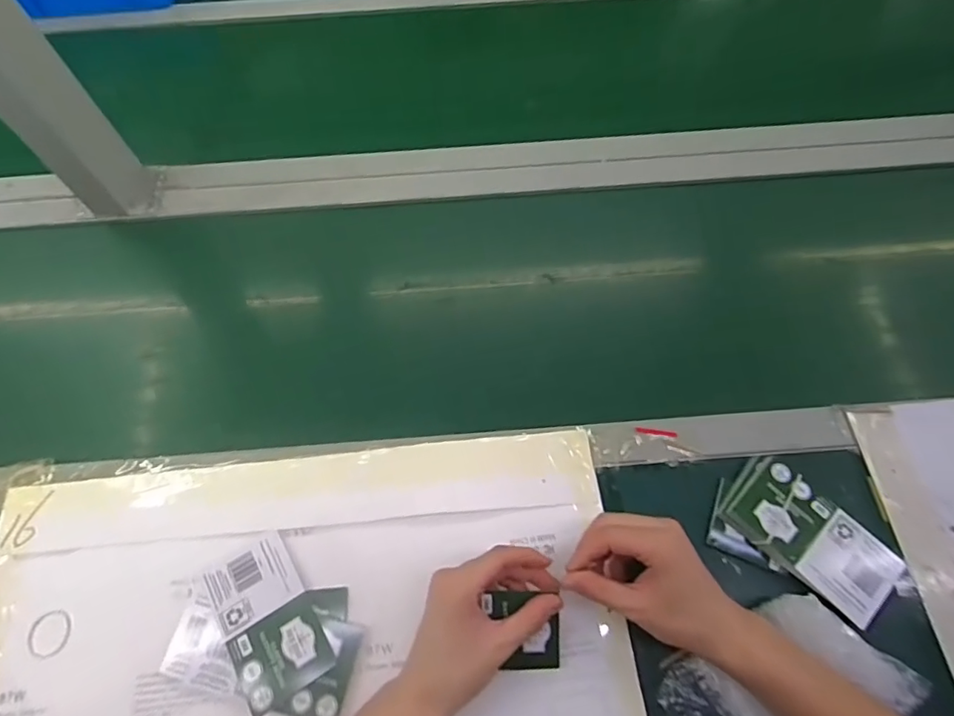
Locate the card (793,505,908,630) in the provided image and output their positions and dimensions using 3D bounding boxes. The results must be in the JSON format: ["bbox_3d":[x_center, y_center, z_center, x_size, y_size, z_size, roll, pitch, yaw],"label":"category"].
[{"bbox_3d":[0.309,0.171,0.439,0.070,0.004,0.063,-42,70,-15],"label":"card"}]

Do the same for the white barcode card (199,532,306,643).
[{"bbox_3d":[-0.191,0.191,0.452,0.069,0.004,0.062,-28,63,-17],"label":"white barcode card"}]

